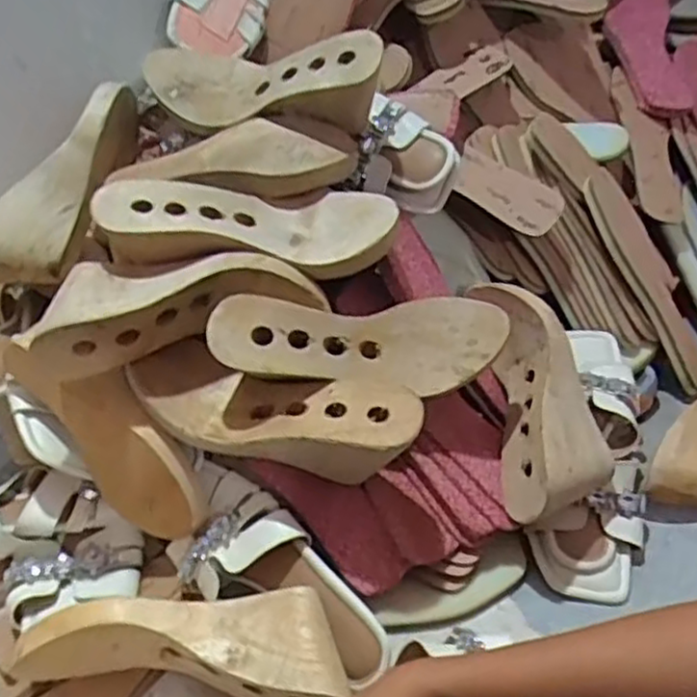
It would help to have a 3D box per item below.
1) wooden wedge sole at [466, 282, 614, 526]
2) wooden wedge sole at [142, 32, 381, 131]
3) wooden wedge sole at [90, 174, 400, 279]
[{"bbox_3d":[0.167,0.040,0.611,0.090,0.072,0.210,-5,60,2],"label":"wooden wedge sole"},{"bbox_3d":[-0.078,-0.236,0.640,0.221,0.068,0.074,18,46,27],"label":"wooden wedge sole"},{"bbox_3d":[-0.081,-0.104,0.585,0.233,0.060,0.075,2,39,-12],"label":"wooden wedge sole"}]

